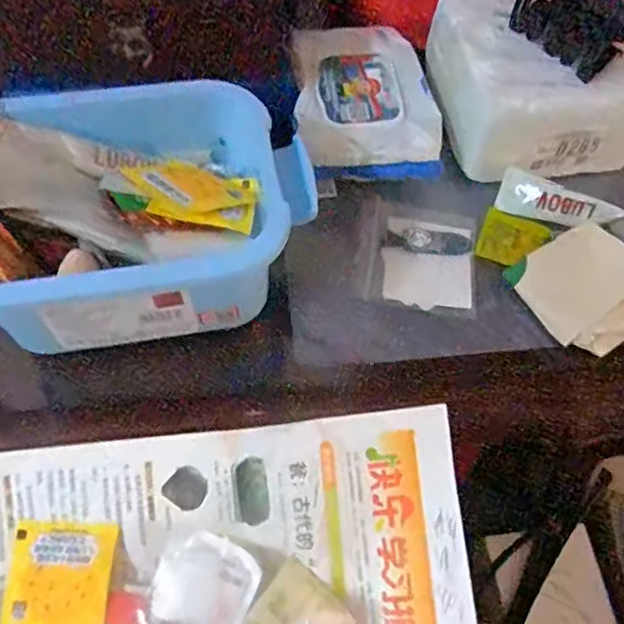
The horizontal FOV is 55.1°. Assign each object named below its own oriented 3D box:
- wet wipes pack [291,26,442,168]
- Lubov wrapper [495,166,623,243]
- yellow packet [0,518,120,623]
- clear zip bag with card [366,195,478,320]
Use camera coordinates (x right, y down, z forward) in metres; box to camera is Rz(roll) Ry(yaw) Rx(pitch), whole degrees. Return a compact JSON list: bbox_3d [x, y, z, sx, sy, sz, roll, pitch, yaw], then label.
[{"bbox_3d":[0.041,-0.172,0.483,0.107,0.032,0.159,-4,62,-5],"label":"wet wipes pack"},{"bbox_3d":[0.215,-0.061,0.441,0.160,0.028,0.028,33,65,15],"label":"Lubov wrapper"},{"bbox_3d":[-0.157,0.166,0.374,0.063,0.004,0.064,4,71,2],"label":"yellow packet"},{"bbox_3d":[0.082,-0.042,0.437,0.076,0.009,0.088,9,62,2],"label":"clear zip bag with card"}]

